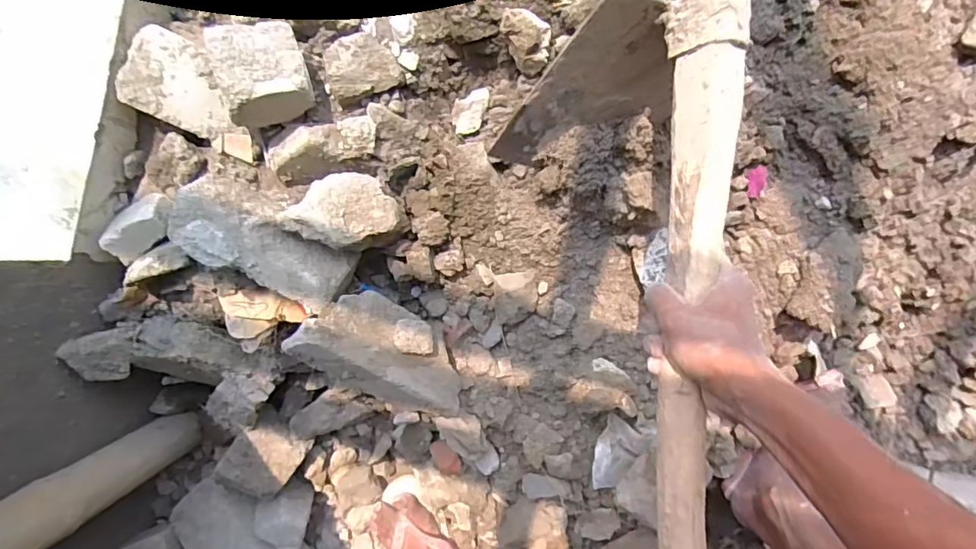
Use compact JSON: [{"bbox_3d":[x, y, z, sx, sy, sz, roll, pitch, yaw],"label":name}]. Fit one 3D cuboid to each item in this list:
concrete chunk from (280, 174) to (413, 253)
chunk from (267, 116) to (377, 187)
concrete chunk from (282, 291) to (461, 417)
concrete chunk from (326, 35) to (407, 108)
[{"bbox_3d":[-0.172,-0.074,0.611,0.136,0.078,0.086,-2,92,-1],"label":"concrete chunk"},{"bbox_3d":[-0.204,-0.156,0.621,0.136,0.046,0.066,-13,92,-1],"label":"chunk"},{"bbox_3d":[-0.126,0.088,0.654,0.223,0.068,0.134,38,50,-24],"label":"concrete chunk"},{"bbox_3d":[-0.156,-0.255,0.616,0.085,0.037,0.071,-23,93,0],"label":"concrete chunk"}]

